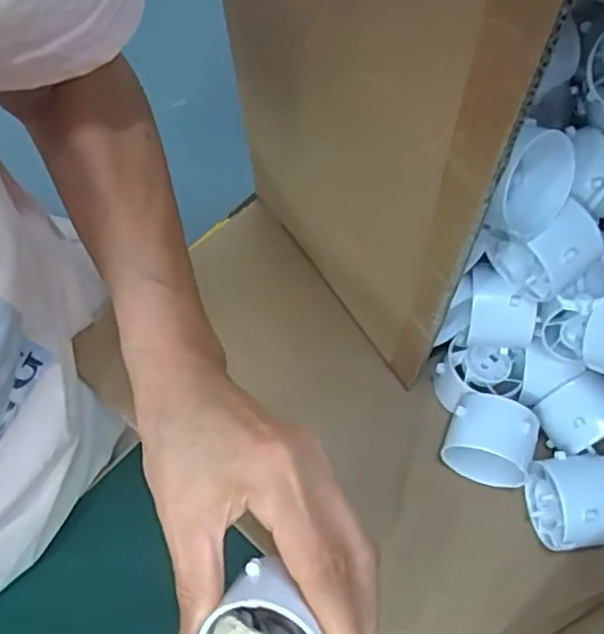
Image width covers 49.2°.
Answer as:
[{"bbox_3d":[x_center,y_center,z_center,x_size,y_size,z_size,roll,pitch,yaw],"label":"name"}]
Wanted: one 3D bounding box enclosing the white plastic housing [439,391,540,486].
[{"bbox_3d":[0.108,0.071,0.382,0.046,0.041,0.043,21,72,9],"label":"white plastic housing"}]

